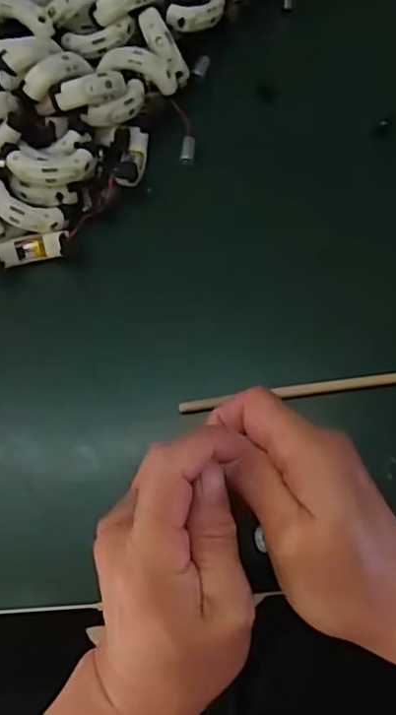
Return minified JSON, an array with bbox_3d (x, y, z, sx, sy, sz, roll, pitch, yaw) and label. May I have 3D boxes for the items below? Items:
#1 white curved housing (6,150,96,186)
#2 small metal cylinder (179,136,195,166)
[{"bbox_3d":[-0.093,-0.120,0.378,0.052,0.016,0.019,-4,69,0],"label":"white curved housing"},{"bbox_3d":[-0.007,-0.144,0.417,0.009,0.007,0.021,7,69,4],"label":"small metal cylinder"}]

